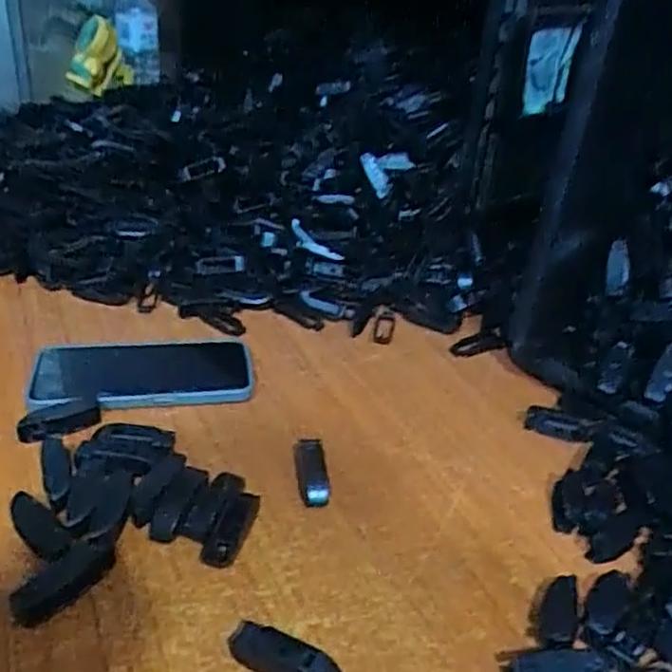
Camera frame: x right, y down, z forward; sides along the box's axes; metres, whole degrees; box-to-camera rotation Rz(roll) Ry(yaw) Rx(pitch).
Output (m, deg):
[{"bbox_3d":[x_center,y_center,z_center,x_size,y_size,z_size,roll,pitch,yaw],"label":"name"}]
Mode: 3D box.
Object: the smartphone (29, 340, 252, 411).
[{"bbox_3d":[-0.147,0.026,0.532,0.160,0.014,0.082,-2,32,-15],"label":"smartphone"}]

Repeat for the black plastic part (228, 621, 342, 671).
[{"bbox_3d":[-0.025,0.160,0.341,0.059,0.016,0.016,18,32,17],"label":"black plastic part"}]

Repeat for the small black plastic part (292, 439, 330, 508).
[{"bbox_3d":[-0.016,0.089,0.461,0.019,0.014,0.052,0,31,-12],"label":"small black plastic part"}]

